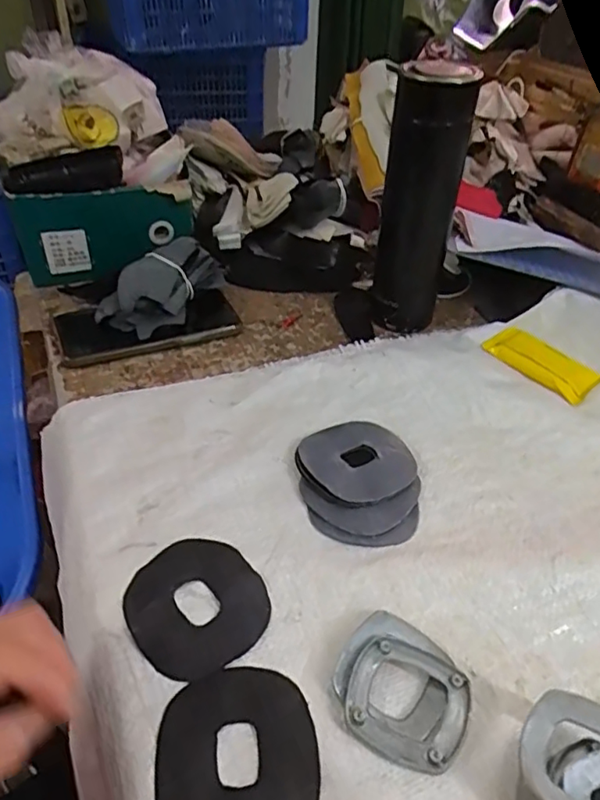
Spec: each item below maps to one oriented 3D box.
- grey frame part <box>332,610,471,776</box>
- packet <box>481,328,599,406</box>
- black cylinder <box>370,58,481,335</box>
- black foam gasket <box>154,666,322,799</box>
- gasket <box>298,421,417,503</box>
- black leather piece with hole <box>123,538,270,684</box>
[{"bbox_3d":[0.055,0.153,0.306,0.069,0.012,0.067,24,45,22],"label":"grey frame part"},{"bbox_3d":[0.220,-0.035,0.525,0.049,0.007,0.100,-25,49,-29],"label":"packet"},{"bbox_3d":[0.105,-0.169,0.509,0.061,0.223,0.051,11,42,8],"label":"black cylinder"},{"bbox_3d":[-0.030,0.173,0.281,0.076,0.004,0.081,-7,42,-12],"label":"black foam gasket"},{"bbox_3d":[0.044,0.043,0.425,0.084,0.006,0.075,-11,41,-26],"label":"gasket"},{"bbox_3d":[-0.060,0.118,0.338,0.077,0.007,0.080,-21,47,-25],"label":"black leather piece with hole"}]

